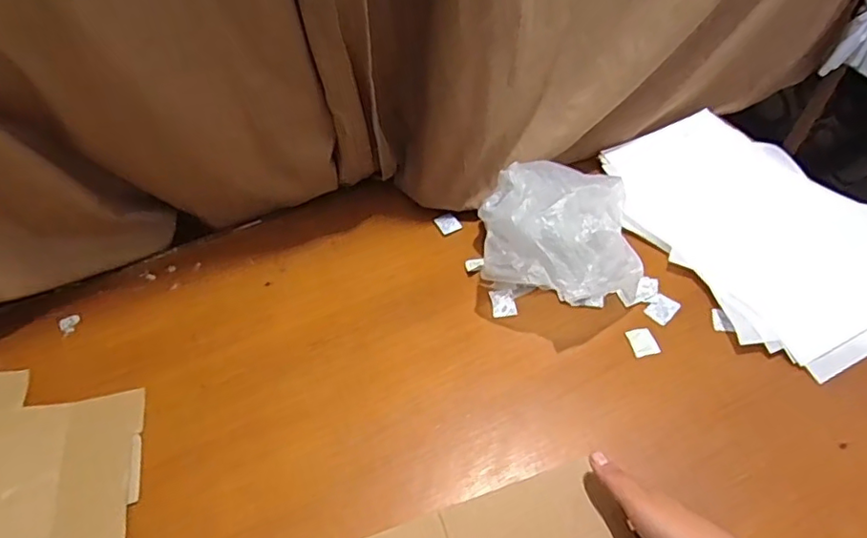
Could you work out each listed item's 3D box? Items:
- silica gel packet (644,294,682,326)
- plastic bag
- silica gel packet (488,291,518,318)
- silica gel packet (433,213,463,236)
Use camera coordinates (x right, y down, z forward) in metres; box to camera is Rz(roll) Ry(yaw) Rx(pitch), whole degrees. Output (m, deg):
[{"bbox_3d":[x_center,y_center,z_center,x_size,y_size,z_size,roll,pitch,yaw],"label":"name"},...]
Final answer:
[{"bbox_3d":[0.285,0.049,0.721,0.038,0.007,0.030,-33,57,-22],"label":"silica gel packet"},{"bbox_3d":[0.158,-0.041,0.722,0.200,0.131,0.197,7,50,8],"label":"plastic bag"},{"bbox_3d":[0.088,0.043,0.737,0.030,0.008,0.037,-10,51,-6],"label":"silica gel packet"},{"bbox_3d":[0.021,-0.064,0.826,0.030,0.006,0.034,-22,53,-15],"label":"silica gel packet"}]

